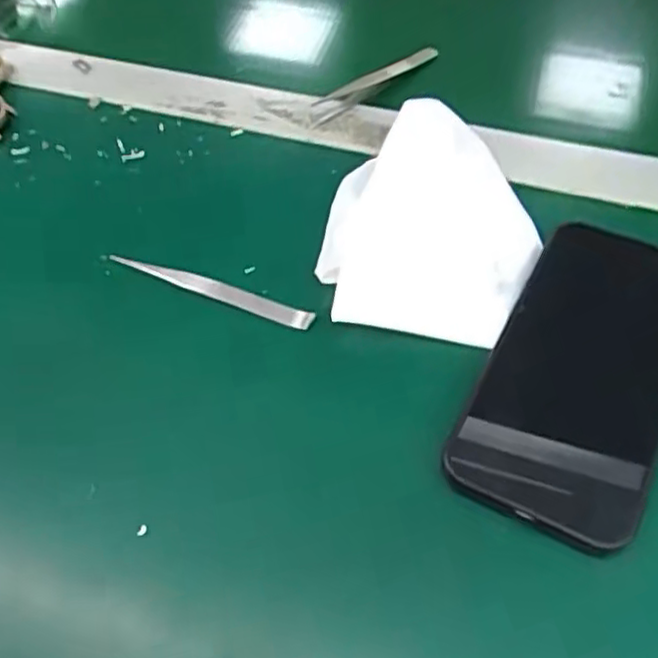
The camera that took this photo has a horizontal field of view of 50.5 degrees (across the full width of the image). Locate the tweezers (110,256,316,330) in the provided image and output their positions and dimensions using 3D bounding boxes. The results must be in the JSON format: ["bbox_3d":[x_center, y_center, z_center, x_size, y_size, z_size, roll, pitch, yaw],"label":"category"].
[{"bbox_3d":[-0.059,-0.020,0.343,0.113,0.008,0.011,20,58,16],"label":"tweezers"}]

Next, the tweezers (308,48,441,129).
[{"bbox_3d":[0.029,-0.155,0.429,0.013,0.019,0.102,37,64,26],"label":"tweezers"}]

